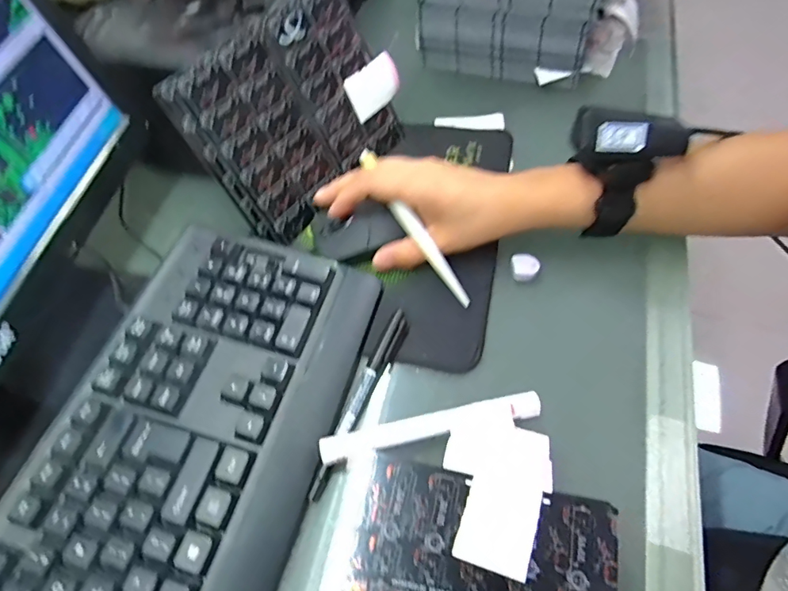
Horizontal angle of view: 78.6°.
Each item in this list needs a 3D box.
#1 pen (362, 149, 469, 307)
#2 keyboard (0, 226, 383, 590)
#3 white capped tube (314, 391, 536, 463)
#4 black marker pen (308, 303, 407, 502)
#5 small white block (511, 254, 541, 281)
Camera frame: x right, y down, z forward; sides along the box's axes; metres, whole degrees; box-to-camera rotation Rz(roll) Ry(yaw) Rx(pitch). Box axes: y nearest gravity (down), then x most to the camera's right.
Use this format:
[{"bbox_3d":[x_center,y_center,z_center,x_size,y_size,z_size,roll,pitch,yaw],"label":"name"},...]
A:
[{"bbox_3d":[0.016,-0.051,0.361,0.011,0.006,0.139,-33,86,-15],"label":"pen"},{"bbox_3d":[-0.144,0.145,0.273,0.149,0.038,0.424,13,60,11],"label":"keyboard"},{"bbox_3d":[0.025,0.083,0.310,0.143,0.014,0.015,-13,59,-4],"label":"white capped tube"},{"bbox_3d":[-0.023,0.070,0.330,0.011,0.010,0.138,21,62,16],"label":"black marker pen"},{"bbox_3d":[0.103,-0.023,0.377,0.020,0.009,0.020,-5,59,1],"label":"small white block"}]

